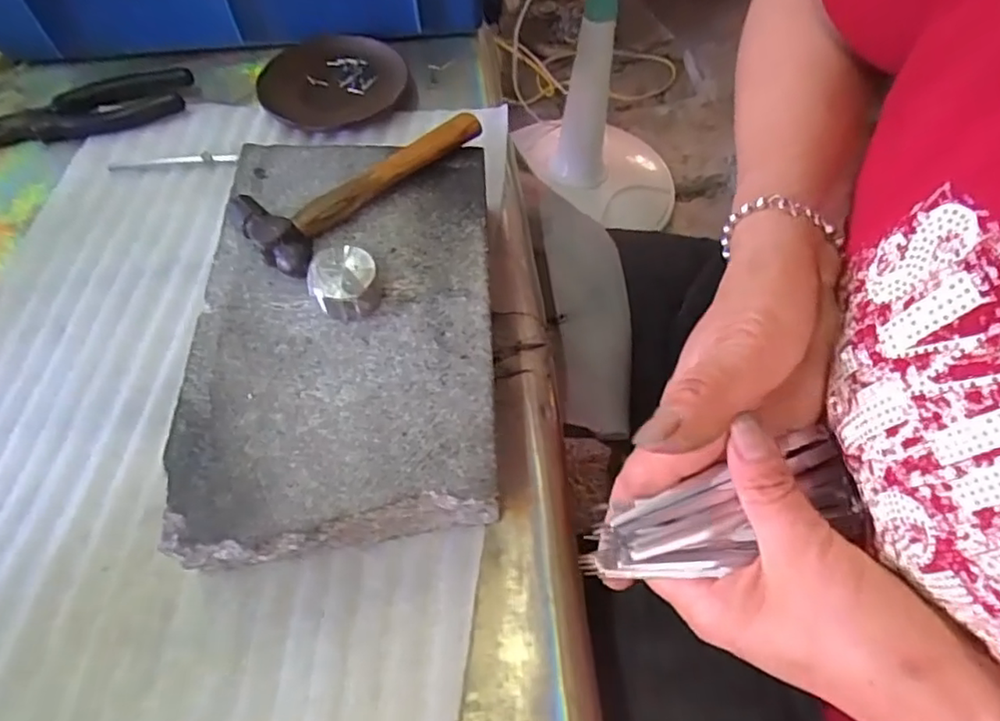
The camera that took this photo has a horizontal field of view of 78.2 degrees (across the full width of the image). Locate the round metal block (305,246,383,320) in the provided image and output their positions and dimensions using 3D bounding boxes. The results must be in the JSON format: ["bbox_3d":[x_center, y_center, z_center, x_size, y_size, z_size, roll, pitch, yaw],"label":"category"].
[{"bbox_3d":[-0.079,-0.040,0.315,0.033,0.022,0.033,0,59,1],"label":"round metal block"}]

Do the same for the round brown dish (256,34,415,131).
[{"bbox_3d":[-0.131,-0.225,0.491,0.113,0.019,0.113,0,59,1],"label":"round brown dish"}]

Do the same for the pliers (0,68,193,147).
[{"bbox_3d":[-0.329,-0.198,0.484,0.163,0.014,0.055,-20,61,-11],"label":"pliers"}]

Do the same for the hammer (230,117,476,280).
[{"bbox_3d":[-0.083,-0.112,0.358,0.061,0.018,0.152,34,65,19],"label":"hammer"}]

